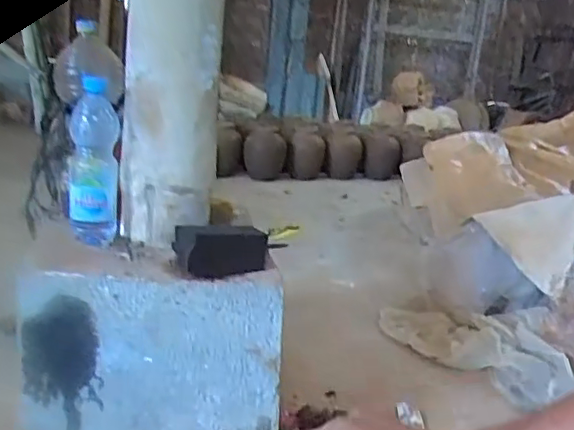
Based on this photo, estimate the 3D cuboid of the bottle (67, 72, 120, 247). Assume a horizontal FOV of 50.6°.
[{"bbox_3d":[-0.279,-0.076,0.877,0.067,0.235,0.060,1,16,-15],"label":"bottle"}]

